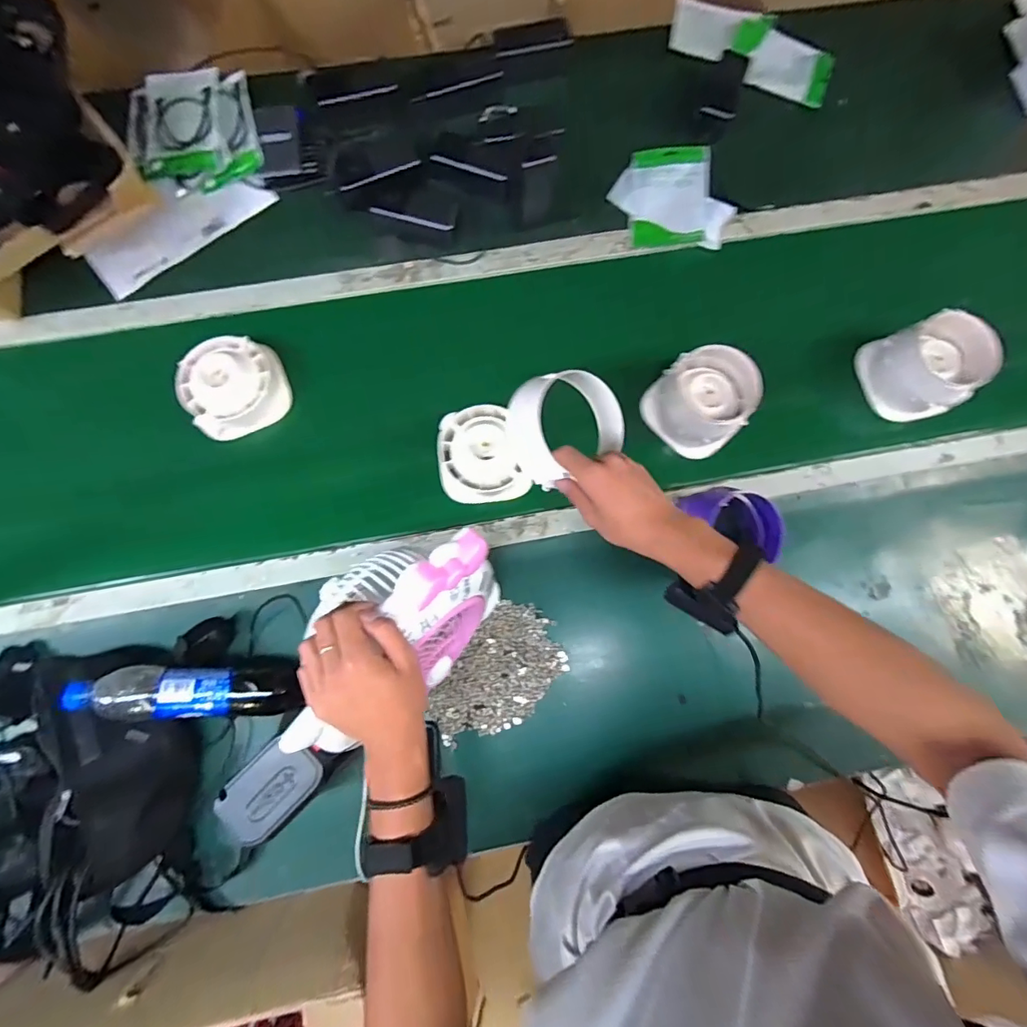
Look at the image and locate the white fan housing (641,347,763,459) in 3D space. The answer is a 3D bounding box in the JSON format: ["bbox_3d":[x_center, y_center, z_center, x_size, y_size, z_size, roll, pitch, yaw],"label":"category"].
[{"bbox_3d":[0.279,-0.169,0.737,0.123,0.109,0.137,-44,82,-7],"label":"white fan housing"}]

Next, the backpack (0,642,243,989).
[{"bbox_3d":[-0.555,0.349,0.597,0.287,0.161,0.395,-15,79,-3],"label":"backpack"}]

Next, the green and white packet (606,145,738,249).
[{"bbox_3d":[0.265,-0.532,0.832,0.195,0.038,0.169,2,79,1],"label":"green and white packet"}]

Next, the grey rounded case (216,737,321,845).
[{"bbox_3d":[-0.259,0.294,0.528,0.071,0.017,0.106,44,82,8],"label":"grey rounded case"}]

